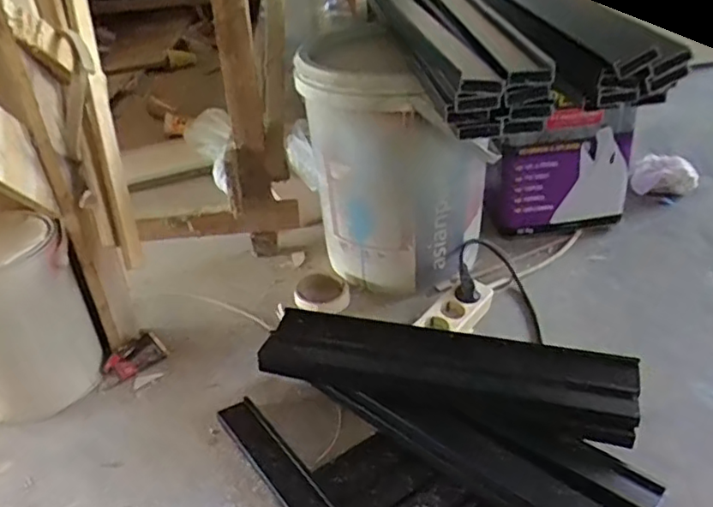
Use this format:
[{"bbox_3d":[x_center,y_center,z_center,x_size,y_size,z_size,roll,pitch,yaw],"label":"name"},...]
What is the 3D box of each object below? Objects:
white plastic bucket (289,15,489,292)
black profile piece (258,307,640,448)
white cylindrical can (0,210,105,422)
[{"bbox_3d":[0.073,-0.159,1.068,0.289,0.379,0.306,-2,33,1],"label":"white plastic bucket"},{"bbox_3d":[0.105,0.150,0.799,0.464,0.051,0.106,8,34,16],"label":"black profile piece"},{"bbox_3d":[-0.468,0.094,0.862,0.165,0.243,0.164,-2,33,1],"label":"white cylindrical can"}]

